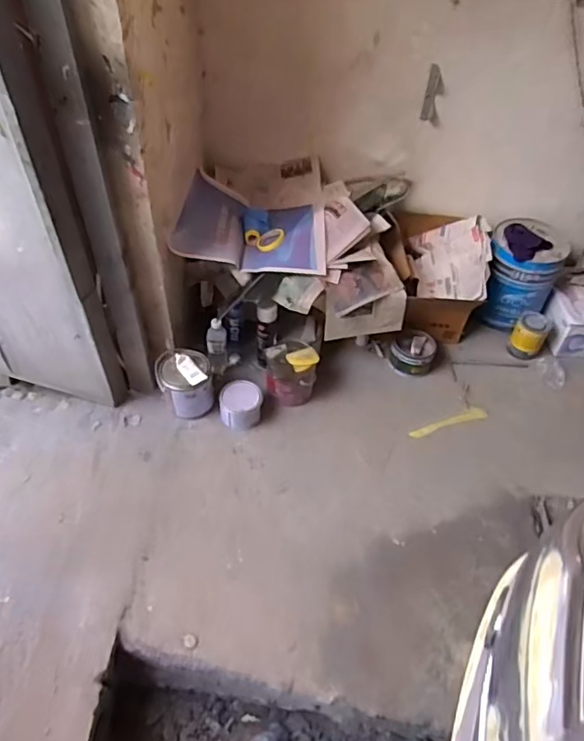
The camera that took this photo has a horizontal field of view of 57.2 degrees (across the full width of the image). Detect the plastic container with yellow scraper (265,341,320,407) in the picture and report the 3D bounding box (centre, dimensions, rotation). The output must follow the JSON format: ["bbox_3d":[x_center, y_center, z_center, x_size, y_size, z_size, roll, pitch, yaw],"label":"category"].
[{"bbox_3d":[-0.005,0.010,1.791,0.169,0.192,0.166,3,46,-1],"label":"plastic container with yellow scraper"}]

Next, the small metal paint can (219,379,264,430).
[{"bbox_3d":[-0.165,0.108,1.735,0.137,0.117,0.121,-4,47,-8],"label":"small metal paint can"}]

